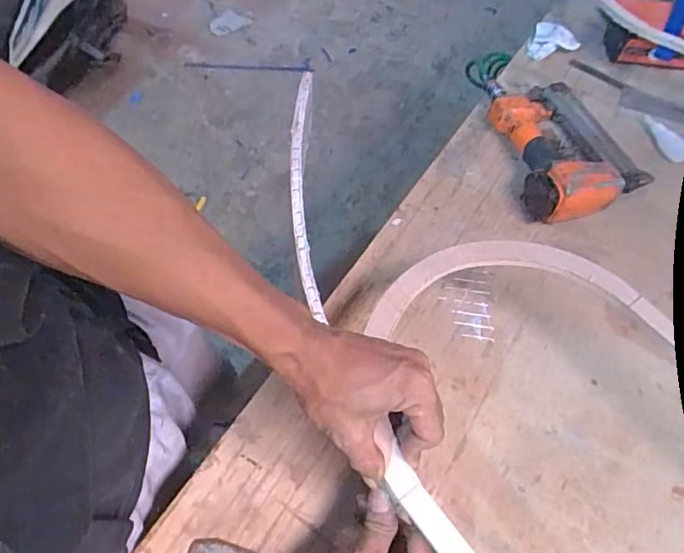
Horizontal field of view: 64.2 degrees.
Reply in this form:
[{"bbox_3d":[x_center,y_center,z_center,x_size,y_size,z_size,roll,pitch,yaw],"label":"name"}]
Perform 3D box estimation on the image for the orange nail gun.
[{"bbox_3d":[0.277,-0.178,0.715,0.171,0.057,0.223,-17,61,-15],"label":"orange nail gun"}]

